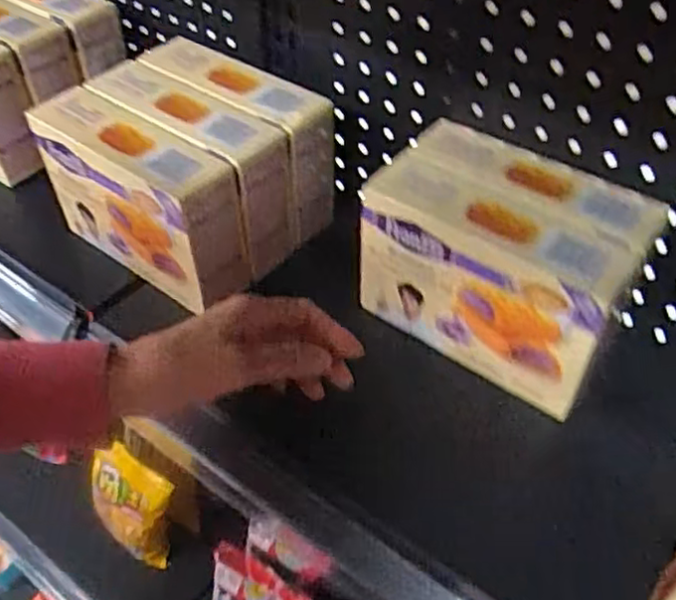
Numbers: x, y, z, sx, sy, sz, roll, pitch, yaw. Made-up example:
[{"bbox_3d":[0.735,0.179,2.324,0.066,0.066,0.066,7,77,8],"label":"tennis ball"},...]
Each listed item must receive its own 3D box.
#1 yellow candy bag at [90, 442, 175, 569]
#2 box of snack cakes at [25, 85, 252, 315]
[{"bbox_3d":[-0.282,0.278,0.963,0.136,0.186,0.063,25,24,22],"label":"yellow candy bag"},{"bbox_3d":[-0.151,-0.078,0.534,0.173,0.110,0.053,28,52,25],"label":"box of snack cakes"}]

